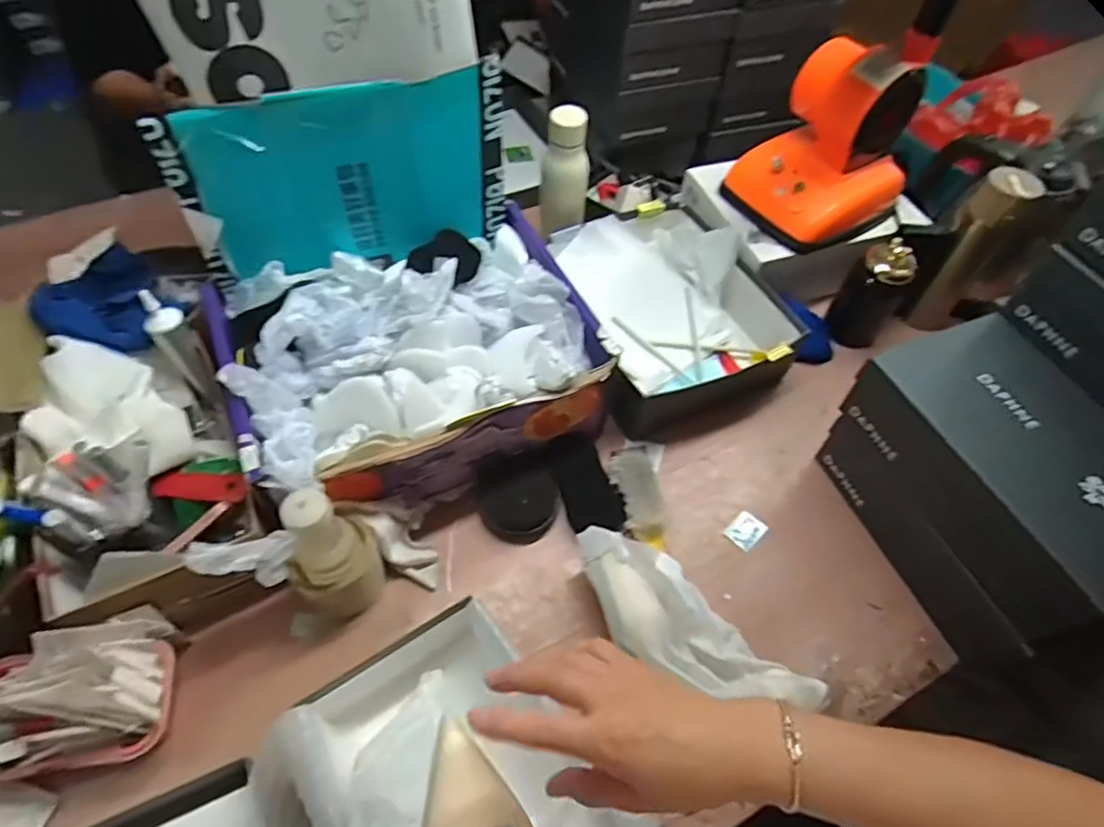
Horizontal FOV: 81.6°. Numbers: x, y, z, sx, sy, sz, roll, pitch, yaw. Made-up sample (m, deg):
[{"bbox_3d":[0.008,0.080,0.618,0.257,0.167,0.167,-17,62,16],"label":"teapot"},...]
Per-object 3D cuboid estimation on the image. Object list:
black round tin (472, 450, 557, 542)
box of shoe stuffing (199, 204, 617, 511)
[{"bbox_3d":[-0.040,0.097,0.747,0.090,0.035,0.097,2,55,-2],"label":"black round tin"},{"bbox_3d":[-0.167,-0.077,0.762,0.397,0.160,0.311,-22,60,-17],"label":"box of shoe stuffing"}]

